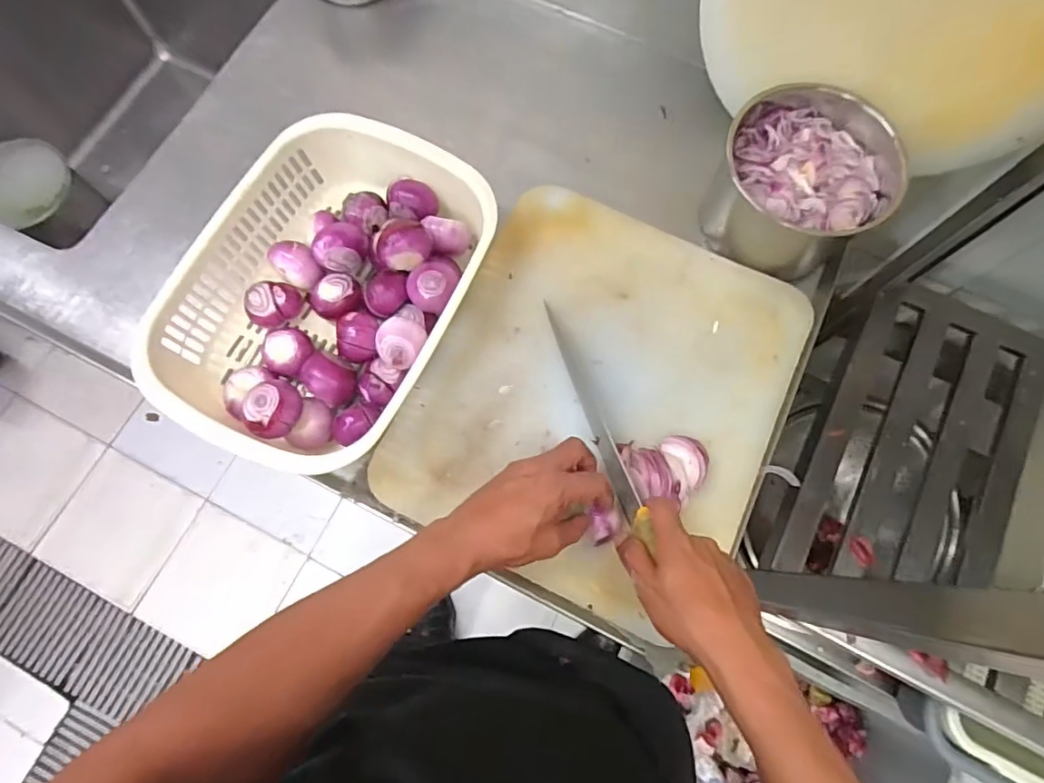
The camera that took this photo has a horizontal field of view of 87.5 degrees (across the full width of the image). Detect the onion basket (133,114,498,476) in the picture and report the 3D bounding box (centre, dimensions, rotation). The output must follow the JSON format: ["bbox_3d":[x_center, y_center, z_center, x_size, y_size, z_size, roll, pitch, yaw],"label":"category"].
[{"bbox_3d":[-0.191,-0.098,0.556,0.253,0.087,0.351,27,75,7],"label":"onion basket"}]

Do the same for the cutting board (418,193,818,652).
[{"bbox_3d":[0.090,0.009,0.566,0.334,0.044,0.392,22,78,4],"label":"cutting board"}]

